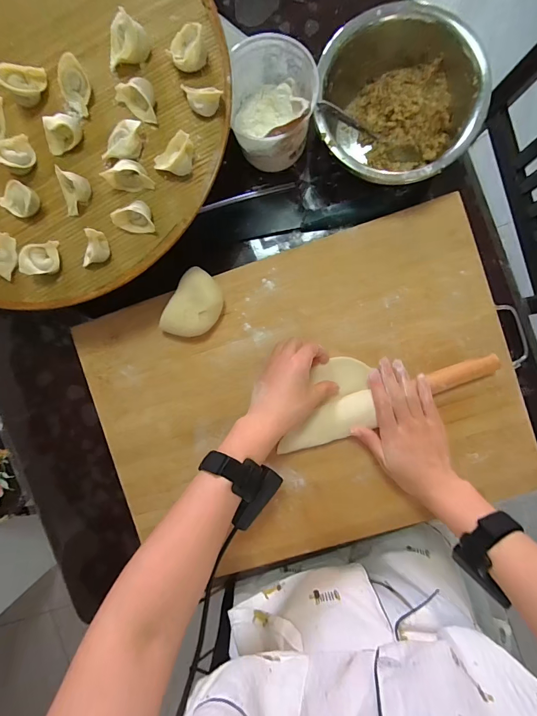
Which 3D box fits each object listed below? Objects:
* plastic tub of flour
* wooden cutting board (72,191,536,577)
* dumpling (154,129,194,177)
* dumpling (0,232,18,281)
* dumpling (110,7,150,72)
[{"bbox_3d":[0.005,-0.311,0.448,0.099,0.092,0.112,-22,91,5],"label":"plastic tub of flour"},{"bbox_3d":[0.051,0.064,0.500,0.559,0.035,0.406,-19,91,5],"label":"wooden cutting board"},{"bbox_3d":[-0.100,-0.213,0.382,0.045,0.021,0.031,-22,90,5],"label":"dumpling"},{"bbox_3d":[-0.301,-0.116,0.403,0.026,0.019,0.048,8,93,4],"label":"dumpling"},{"bbox_3d":[-0.153,-0.334,0.380,0.048,0.029,0.030,-23,90,5],"label":"dumpling"}]

